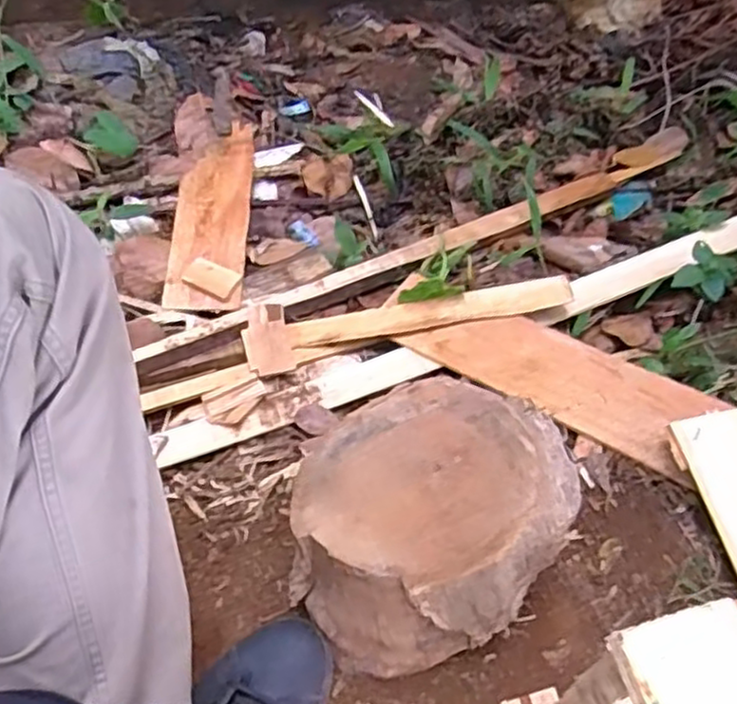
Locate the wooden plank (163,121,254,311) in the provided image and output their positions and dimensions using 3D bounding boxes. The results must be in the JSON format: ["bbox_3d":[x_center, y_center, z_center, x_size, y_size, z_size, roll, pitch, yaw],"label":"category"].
[{"bbox_3d":[-0.231,-0.206,1.061,0.102,0.022,0.334,1,59,-4],"label":"wooden plank"}]

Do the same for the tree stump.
[{"bbox_3d":[0.052,0.132,0.591,0.235,0.145,0.191,-32,67,-21],"label":"tree stump"}]

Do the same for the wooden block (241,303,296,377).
[{"bbox_3d":[-0.131,-0.015,0.924,0.058,0.008,0.094,-10,74,-19],"label":"wooden block"}]

